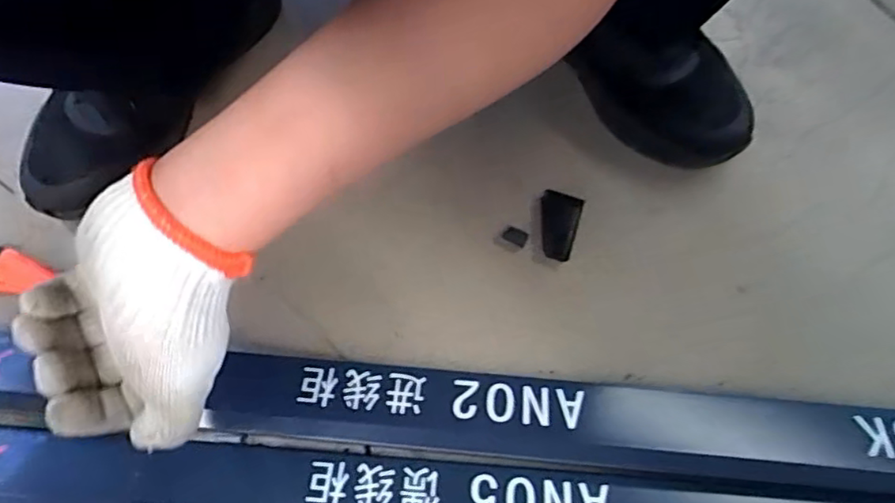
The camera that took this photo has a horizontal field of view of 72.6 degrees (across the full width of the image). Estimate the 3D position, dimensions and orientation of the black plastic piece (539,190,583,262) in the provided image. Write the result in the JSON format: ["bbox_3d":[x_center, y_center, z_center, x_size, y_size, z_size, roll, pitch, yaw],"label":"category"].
[{"bbox_3d":[0.091,-0.022,0.509,0.034,0.007,0.058,14,72,6],"label":"black plastic piece"}]

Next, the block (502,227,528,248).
[{"bbox_3d":[0.057,-0.012,0.511,0.020,0.010,0.012,20,73,8],"label":"block"}]

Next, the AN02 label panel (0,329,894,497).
[{"bbox_3d":[0.022,0.118,0.446,0.784,0.045,0.065,5,72,1],"label":"AN02 label panel"}]

